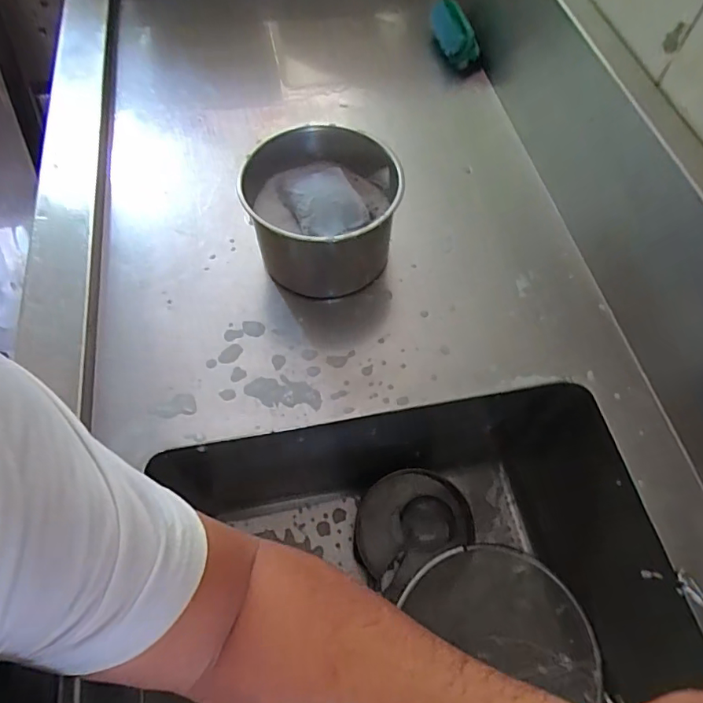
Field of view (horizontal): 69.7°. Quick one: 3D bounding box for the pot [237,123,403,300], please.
[{"bbox_3d":[-0.032,-0.175,0.599,0.174,0.118,0.203,-10,60,-8],"label":"pot"}]

